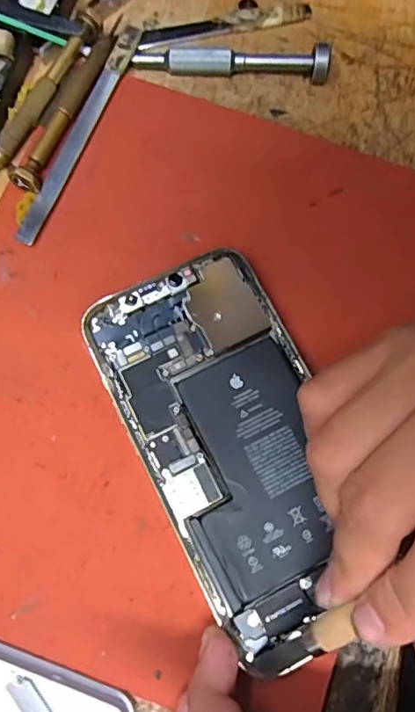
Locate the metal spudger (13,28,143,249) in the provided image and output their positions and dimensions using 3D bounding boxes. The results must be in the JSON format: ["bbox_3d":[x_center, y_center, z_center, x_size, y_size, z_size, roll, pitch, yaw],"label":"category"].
[{"bbox_3d":[-0.060,-0.110,0.254,0.013,0.004,0.129,20,76,0],"label":"metal spudger"}]

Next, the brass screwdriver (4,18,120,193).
[{"bbox_3d":[-0.064,-0.126,0.254,0.014,0.012,0.107,22,75,4],"label":"brass screwdriver"}]

